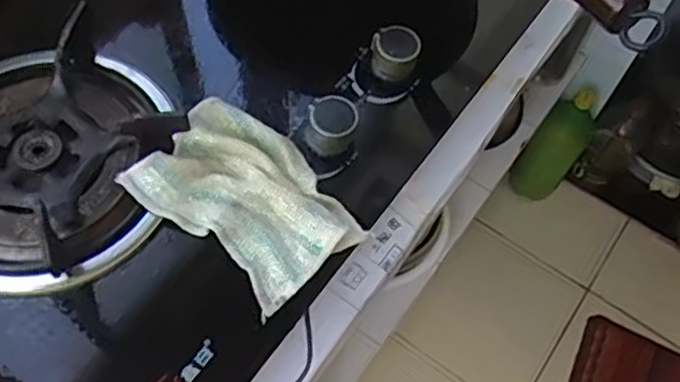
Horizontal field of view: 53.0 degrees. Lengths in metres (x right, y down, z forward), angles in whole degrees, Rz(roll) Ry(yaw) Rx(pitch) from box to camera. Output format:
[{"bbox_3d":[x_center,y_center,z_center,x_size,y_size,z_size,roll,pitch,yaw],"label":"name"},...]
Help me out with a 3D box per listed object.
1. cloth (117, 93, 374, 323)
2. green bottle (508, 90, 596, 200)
[{"bbox_3d":[-0.068,0.004,0.510,0.154,0.027,0.109,38,66,16],"label":"cloth"},{"bbox_3d":[0.422,-0.085,1.332,0.109,0.276,0.086,26,41,10],"label":"green bottle"}]

